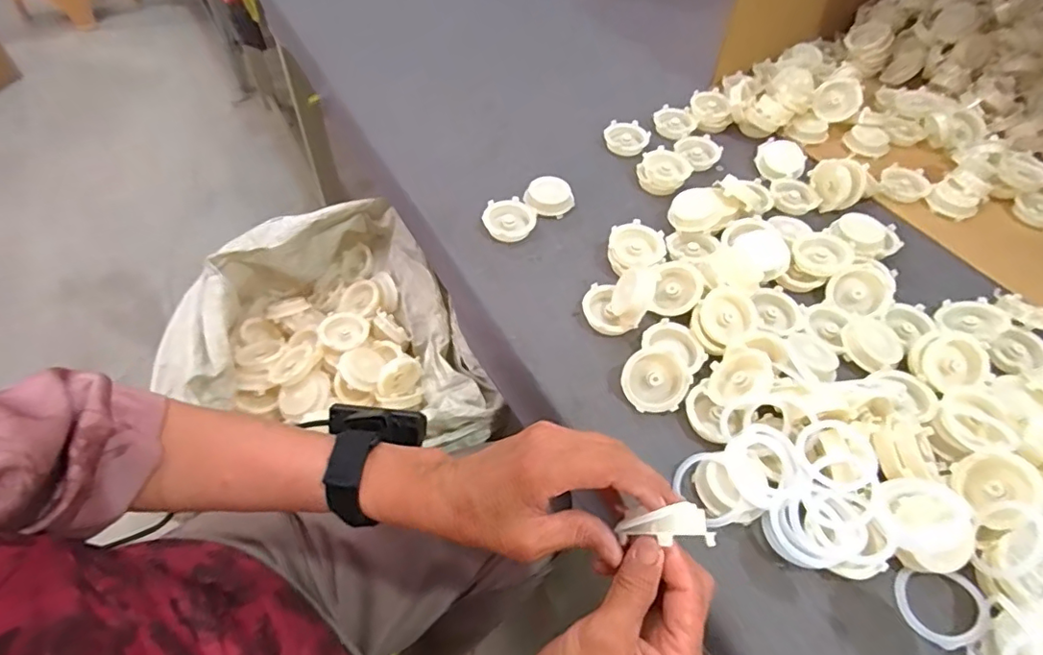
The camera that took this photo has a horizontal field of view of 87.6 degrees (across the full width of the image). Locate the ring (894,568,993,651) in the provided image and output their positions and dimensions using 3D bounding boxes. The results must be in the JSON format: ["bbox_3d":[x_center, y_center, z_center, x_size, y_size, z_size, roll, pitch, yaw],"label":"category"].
[{"bbox_3d":[0.310,0.208,0.401,0.057,0.004,0.052,-3,47,19],"label":"ring"}]

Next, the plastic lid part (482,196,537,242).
[{"bbox_3d":[-0.013,-0.123,0.619,0.059,0.015,0.055,-16,57,-11],"label":"plastic lid part"}]

